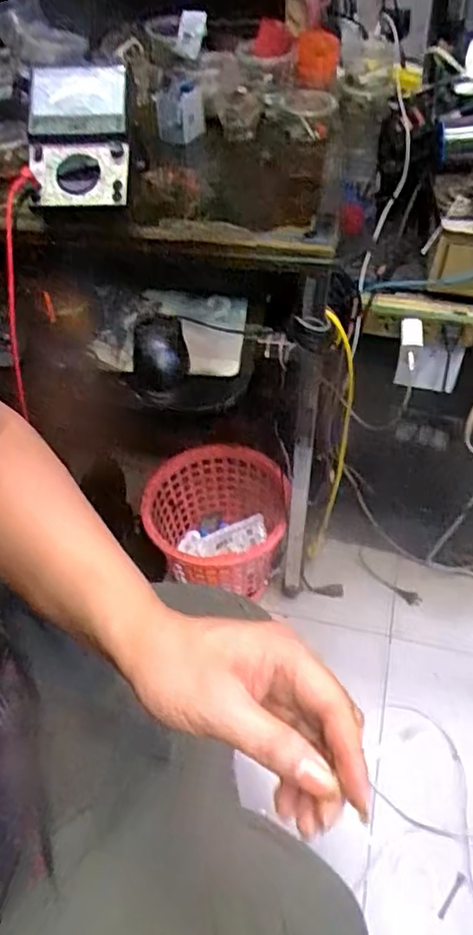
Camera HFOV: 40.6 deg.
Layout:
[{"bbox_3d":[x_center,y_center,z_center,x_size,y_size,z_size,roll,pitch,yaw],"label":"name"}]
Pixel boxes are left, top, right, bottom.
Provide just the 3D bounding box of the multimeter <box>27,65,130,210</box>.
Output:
[{"bbox_3d":[-0.165,-0.350,0.670,0.108,0.041,0.162,-3,81,5],"label":"multimeter"}]

